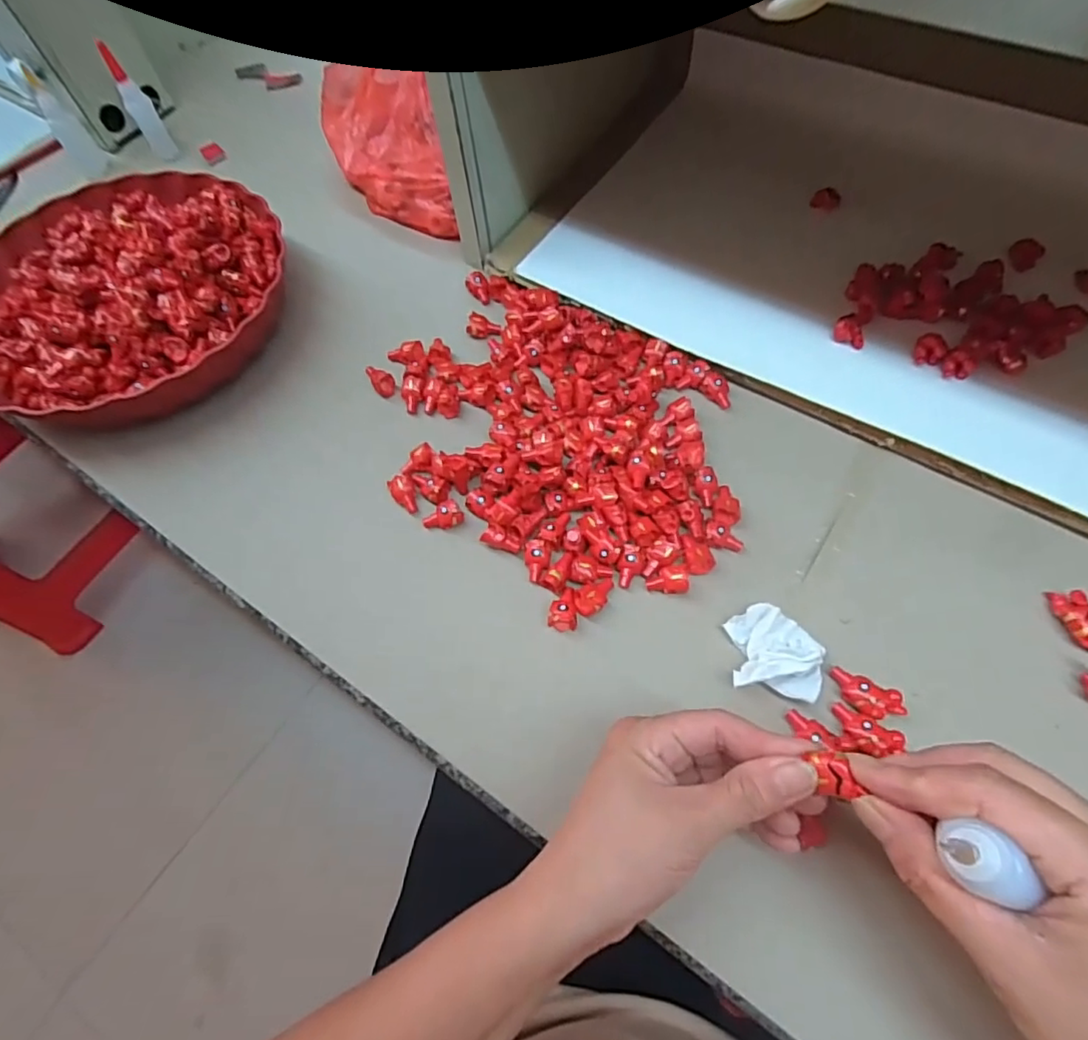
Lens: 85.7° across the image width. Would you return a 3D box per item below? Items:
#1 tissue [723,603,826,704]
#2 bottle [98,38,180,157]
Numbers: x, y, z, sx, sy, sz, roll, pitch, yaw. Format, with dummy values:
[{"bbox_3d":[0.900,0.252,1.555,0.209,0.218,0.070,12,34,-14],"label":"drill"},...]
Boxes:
[{"bbox_3d":[0.127,0.071,0.321,0.050,0.018,0.047,11,65,9],"label":"tissue"},{"bbox_3d":[-0.382,-0.393,0.555,0.023,0.090,0.017,-10,64,-2],"label":"bottle"}]

